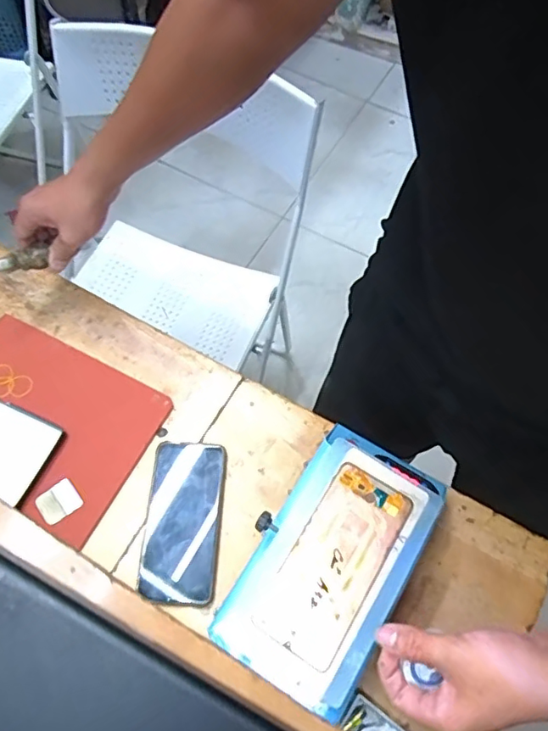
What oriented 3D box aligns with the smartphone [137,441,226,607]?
[{"bbox_3d":[-0.100,0.165,0.600,0.077,0.007,0.170,4,64,1],"label":"smartphone"}]

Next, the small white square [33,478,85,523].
[{"bbox_3d":[-0.236,0.148,0.605,0.042,0.005,0.037,-35,70,-17],"label":"small white square"}]

